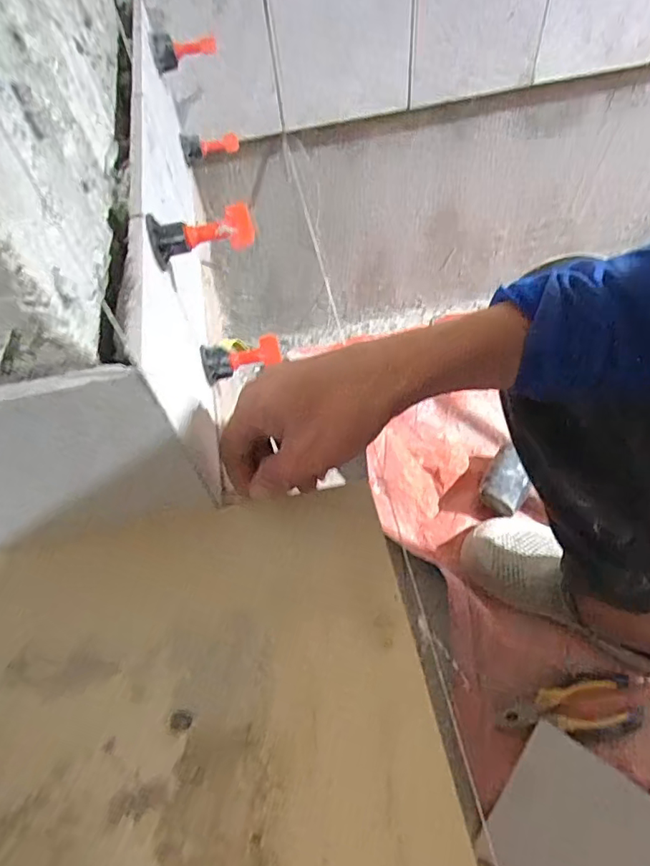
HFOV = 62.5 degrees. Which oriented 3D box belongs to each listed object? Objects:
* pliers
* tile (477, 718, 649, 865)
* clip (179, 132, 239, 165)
[{"bbox_3d":[0.275,0.316,0.610,0.159,0.012,0.053,-11,56,-2],"label":"pliers"},{"bbox_3d":[0.256,0.408,0.548,0.146,0.007,0.147,30,69,23],"label":"tile"},{"bbox_3d":[-0.122,-0.306,0.568,0.060,0.025,0.022,-17,57,-6],"label":"clip"}]

